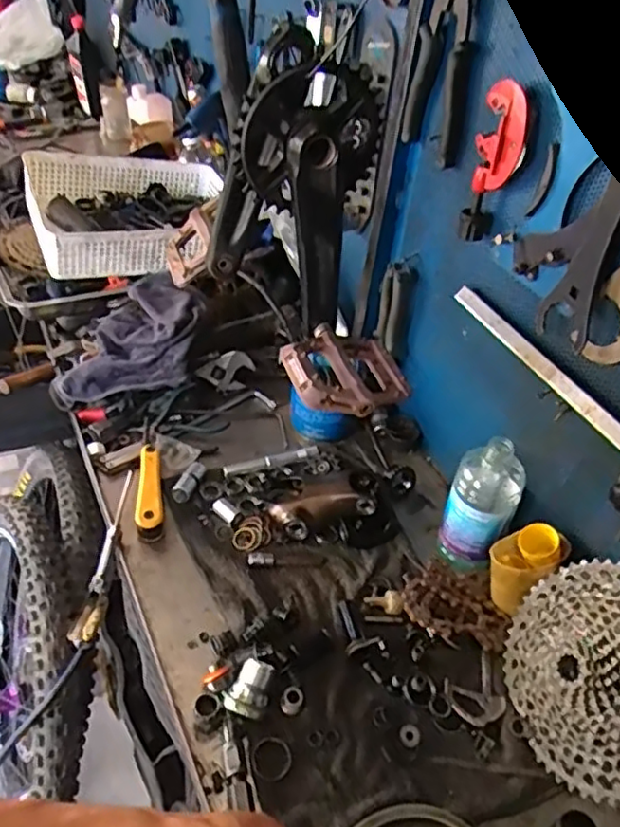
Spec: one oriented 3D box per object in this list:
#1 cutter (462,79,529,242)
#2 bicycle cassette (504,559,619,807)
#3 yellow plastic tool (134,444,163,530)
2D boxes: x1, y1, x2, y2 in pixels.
[{"bbox_3d":[0.181,-0.243,0.636,0.040,0.148,0.024,9,40,3],"label":"cutter"},{"bbox_3d":[0.246,0.227,0.570,0.046,0.189,0.196,22,33,-32],"label":"bicycle cassette"},{"bbox_3d":[-0.199,0.094,0.791,0.031,0.039,0.129,-5,41,-13],"label":"yellow plastic tool"}]

